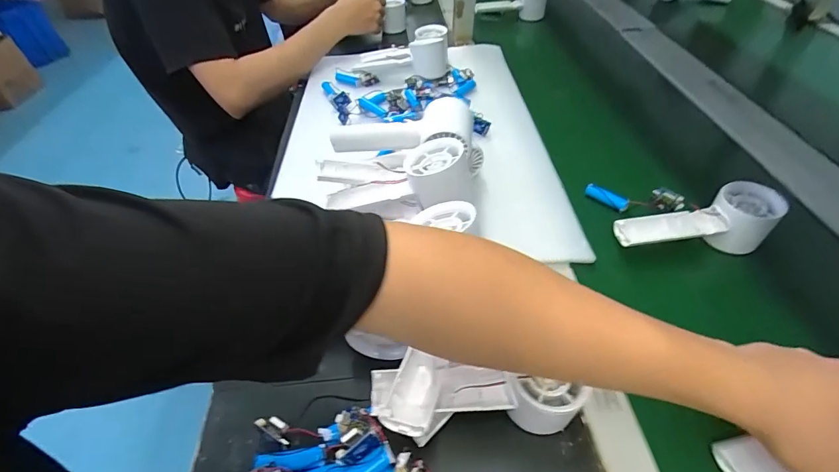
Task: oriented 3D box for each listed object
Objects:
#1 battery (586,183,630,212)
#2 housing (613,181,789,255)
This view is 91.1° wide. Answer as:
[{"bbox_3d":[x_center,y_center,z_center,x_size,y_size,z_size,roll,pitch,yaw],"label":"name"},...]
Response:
[{"bbox_3d":[0.226,-0.047,0.497,0.051,0.014,0.013,29,55,30],"label":"battery"},{"bbox_3d":[0.291,-0.011,0.432,0.161,0.051,0.056,-11,46,-5],"label":"housing"}]

